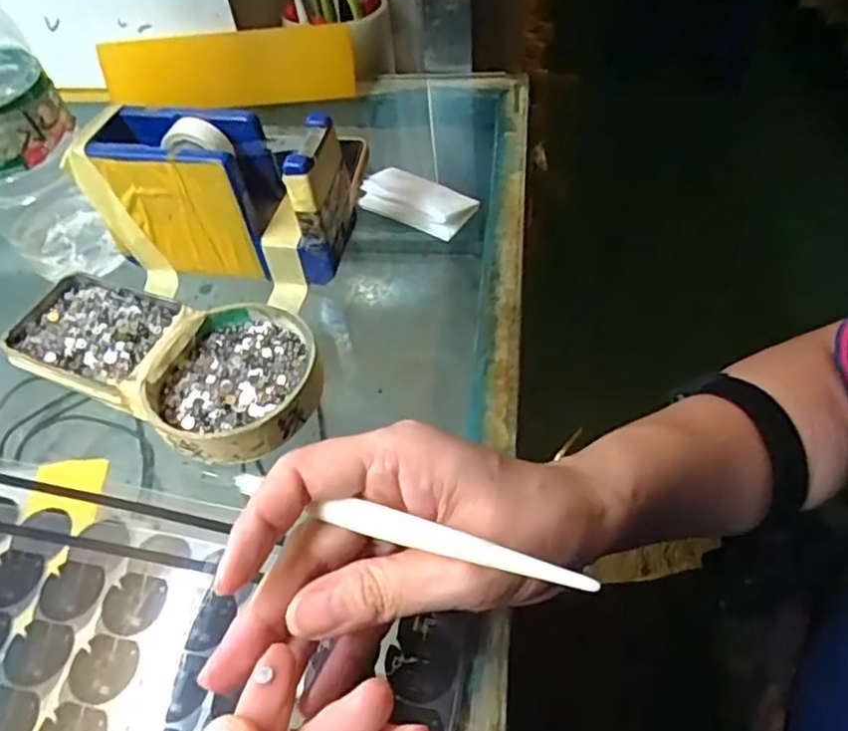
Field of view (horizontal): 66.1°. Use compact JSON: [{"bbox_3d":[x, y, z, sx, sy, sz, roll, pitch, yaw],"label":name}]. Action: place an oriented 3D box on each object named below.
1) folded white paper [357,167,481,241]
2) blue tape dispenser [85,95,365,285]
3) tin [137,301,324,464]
[{"bbox_3d":[-0.006,-0.099,0.394,0.068,0.017,0.031,27,60,24],"label":"folded white paper"},{"bbox_3d":[-0.123,-0.094,0.357,0.103,0.076,0.047,7,54,11],"label":"blue tape dispenser"},{"bbox_3d":[-0.090,0.008,0.315,0.078,0.018,0.084,-3,53,4],"label":"tin"}]

